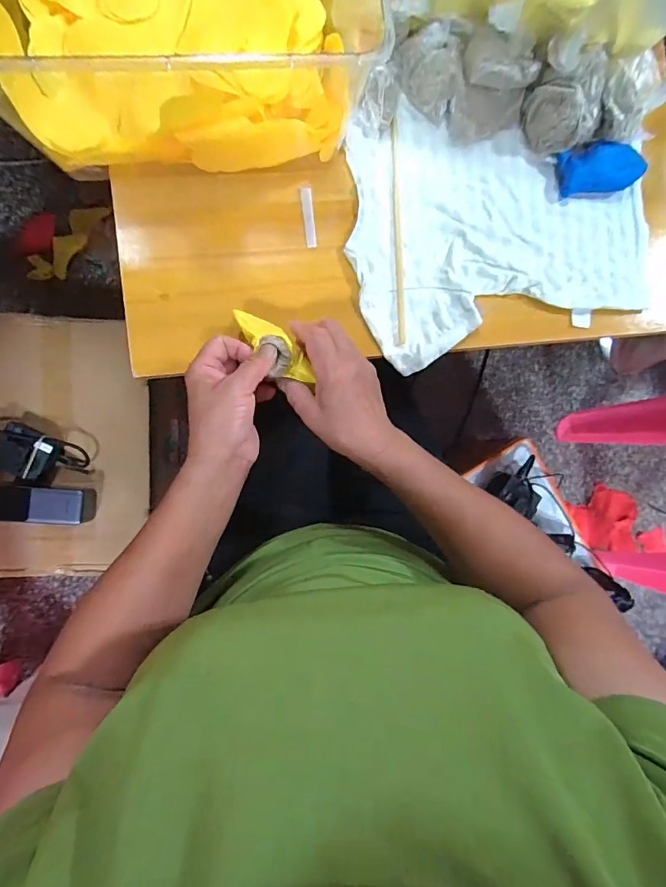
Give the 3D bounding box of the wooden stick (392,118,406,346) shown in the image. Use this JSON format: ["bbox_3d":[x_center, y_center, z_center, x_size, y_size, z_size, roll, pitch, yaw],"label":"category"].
[{"bbox_3d":[0.066,-0.212,0.427,0.008,0.004,0.224,-1,89,-7],"label":"wooden stick"}]

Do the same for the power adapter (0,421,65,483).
[{"bbox_3d":[-0.484,0.015,0.669,0.091,0.030,0.077,25,86,-6],"label":"power adapter"}]

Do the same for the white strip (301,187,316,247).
[{"bbox_3d":[-0.024,-0.225,0.423,0.010,0.004,0.058,-7,89,-8],"label":"white strip"}]

